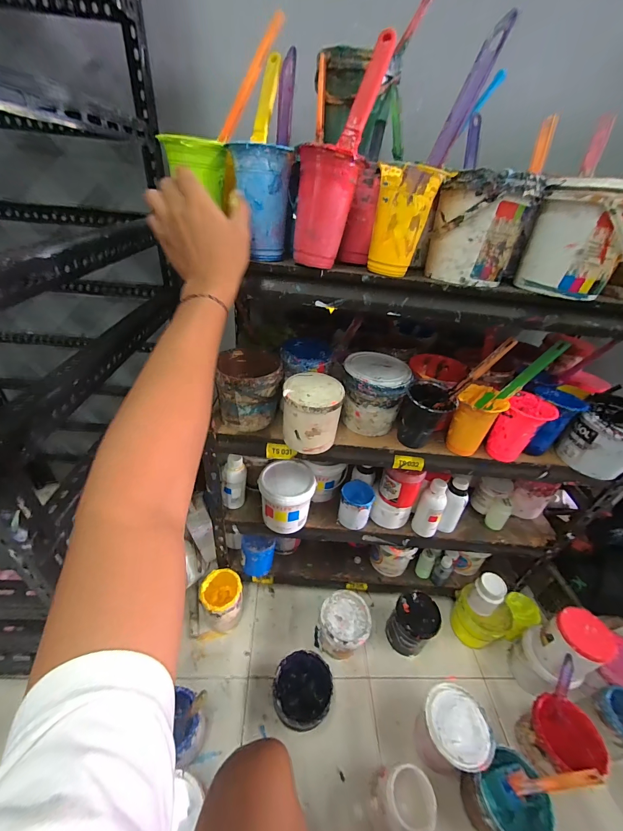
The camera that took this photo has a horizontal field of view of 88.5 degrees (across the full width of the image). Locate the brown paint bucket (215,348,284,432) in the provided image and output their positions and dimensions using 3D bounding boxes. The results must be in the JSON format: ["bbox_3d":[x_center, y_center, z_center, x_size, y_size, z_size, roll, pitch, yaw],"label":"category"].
[{"bbox_3d":[-0.119,-0.048,0.625,0.111,0.116,0.137,-2,37,-12],"label":"brown paint bucket"}]

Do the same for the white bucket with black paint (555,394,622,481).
[{"bbox_3d":[0.565,0.043,0.616,0.113,0.114,0.130,33,43,31],"label":"white bucket with black paint"}]

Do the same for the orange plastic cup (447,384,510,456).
[{"bbox_3d":[0.300,0.015,0.598,0.073,0.126,0.075,5,36,-3],"label":"orange plastic cup"}]

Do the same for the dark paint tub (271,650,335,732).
[{"bbox_3d":[-0.022,0.615,0.712,0.123,0.116,0.125,5,36,-3],"label":"dark paint tub"}]

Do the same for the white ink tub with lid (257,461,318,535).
[{"bbox_3d":[-0.059,0.189,0.756,0.122,0.120,0.118,5,36,-3],"label":"white ink tub with lid"}]

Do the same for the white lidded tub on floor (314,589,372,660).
[{"bbox_3d":[0.079,0.553,0.838,0.120,0.136,0.122,5,36,-3],"label":"white lidded tub on floor"}]

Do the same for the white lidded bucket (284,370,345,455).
[{"bbox_3d":[0.001,-0.001,0.585,0.102,0.116,0.096,5,36,-3],"label":"white lidded bucket"}]

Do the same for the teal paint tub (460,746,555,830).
[{"bbox_3d":[0.356,0.719,0.591,0.121,0.134,0.119,5,36,-3],"label":"teal paint tub"}]

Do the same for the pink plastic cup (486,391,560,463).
[{"bbox_3d":[0.390,0.026,0.603,0.073,0.117,0.078,5,36,-3],"label":"pink plastic cup"}]

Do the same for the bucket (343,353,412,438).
[{"bbox_3d":[0.120,-0.040,0.644,0.118,0.126,0.117,5,36,-3],"label":"bucket"}]

